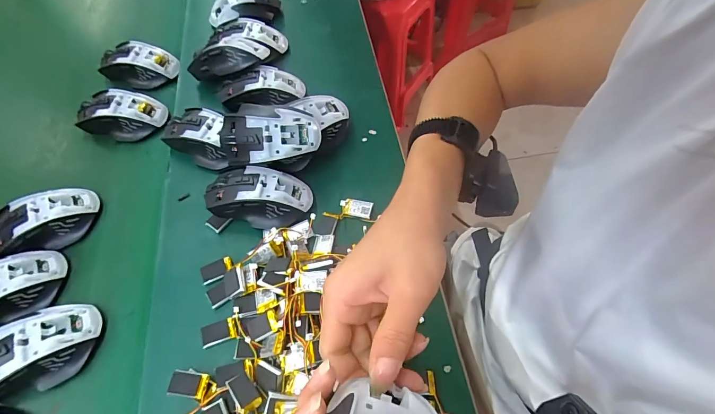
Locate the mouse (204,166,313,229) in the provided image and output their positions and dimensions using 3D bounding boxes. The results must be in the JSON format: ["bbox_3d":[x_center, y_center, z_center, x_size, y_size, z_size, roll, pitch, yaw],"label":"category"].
[{"bbox_3d":[-0.113,-0.011,0.400,0.117,0.043,0.069,3,61,3],"label":"mouse"}]

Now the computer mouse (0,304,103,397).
[{"bbox_3d":[-0.307,0.136,0.333,0.109,0.036,0.064,-27,64,-13],"label":"computer mouse"}]

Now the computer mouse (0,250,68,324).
[{"bbox_3d":[-0.368,0.088,0.362,0.113,0.034,0.062,-39,67,-18],"label":"computer mouse"}]

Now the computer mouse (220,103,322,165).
[{"bbox_3d":[-0.103,-0.084,0.405,0.118,0.042,0.067,5,61,4],"label":"computer mouse"}]

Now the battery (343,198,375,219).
[{"bbox_3d":[0.001,0.002,0.410,0.033,0.008,0.020,8,61,5],"label":"battery"}]

